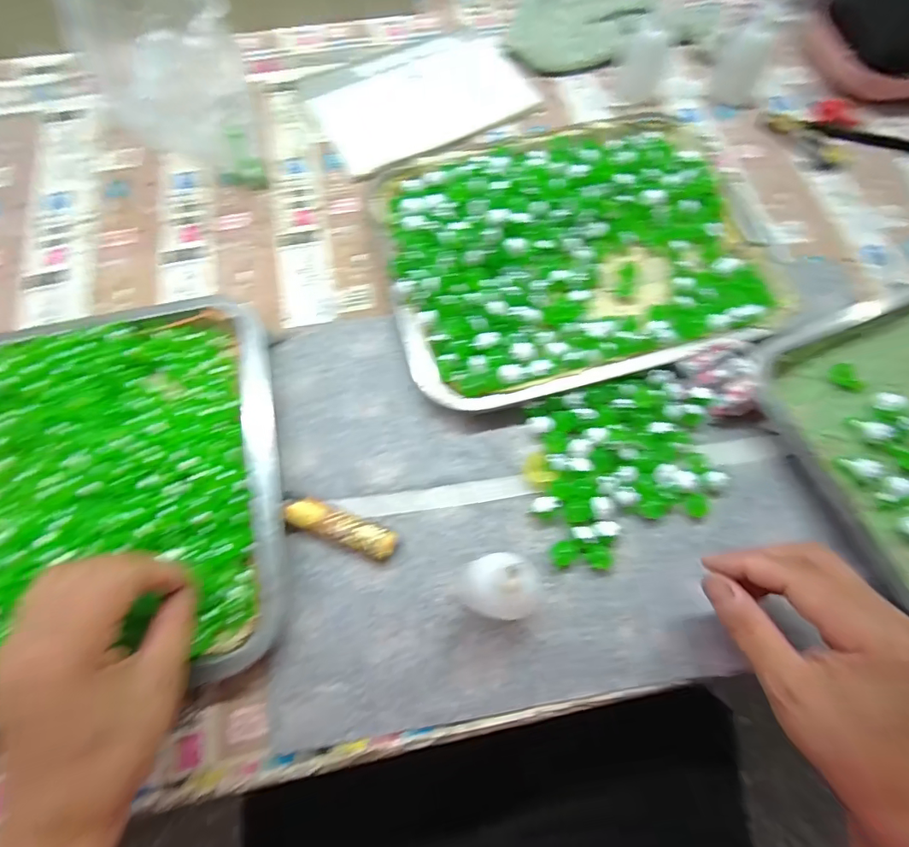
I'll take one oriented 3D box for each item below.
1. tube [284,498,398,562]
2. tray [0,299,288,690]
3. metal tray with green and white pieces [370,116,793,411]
[{"bbox_3d":[-0.072,0.067,0.317,0.070,0.018,0.019,21,72,8],"label":"tube"},{"bbox_3d":[-0.274,0.051,0.322,0.313,0.031,0.258,-13,71,-4],"label":"tray"},{"bbox_3d":[0.098,-0.145,0.393,0.302,0.033,0.237,-14,71,-4],"label":"metal tray with green and white pieces"}]

